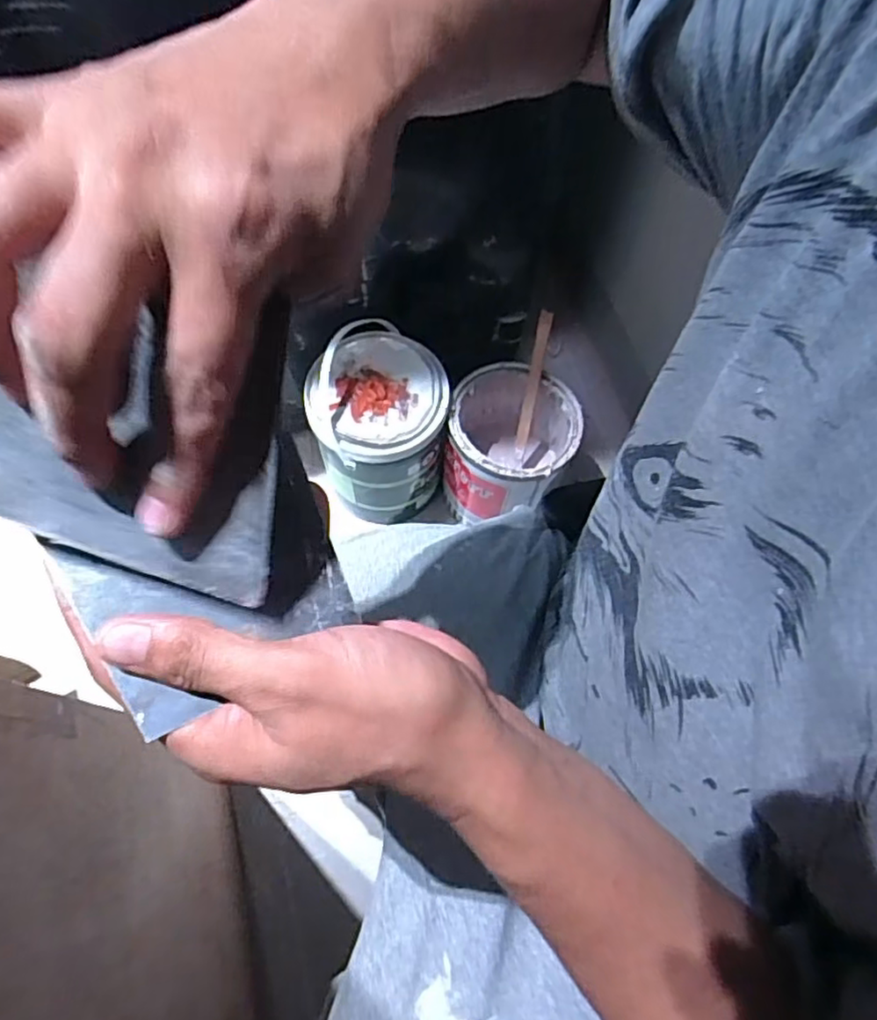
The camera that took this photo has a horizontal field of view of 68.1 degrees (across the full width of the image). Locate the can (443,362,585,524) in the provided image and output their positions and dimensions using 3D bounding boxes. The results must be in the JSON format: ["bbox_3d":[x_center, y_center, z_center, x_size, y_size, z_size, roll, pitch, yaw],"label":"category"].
[{"bbox_3d":[0.092,-0.079,0.853,0.151,0.166,0.163,0,67,-1],"label":"can"}]

